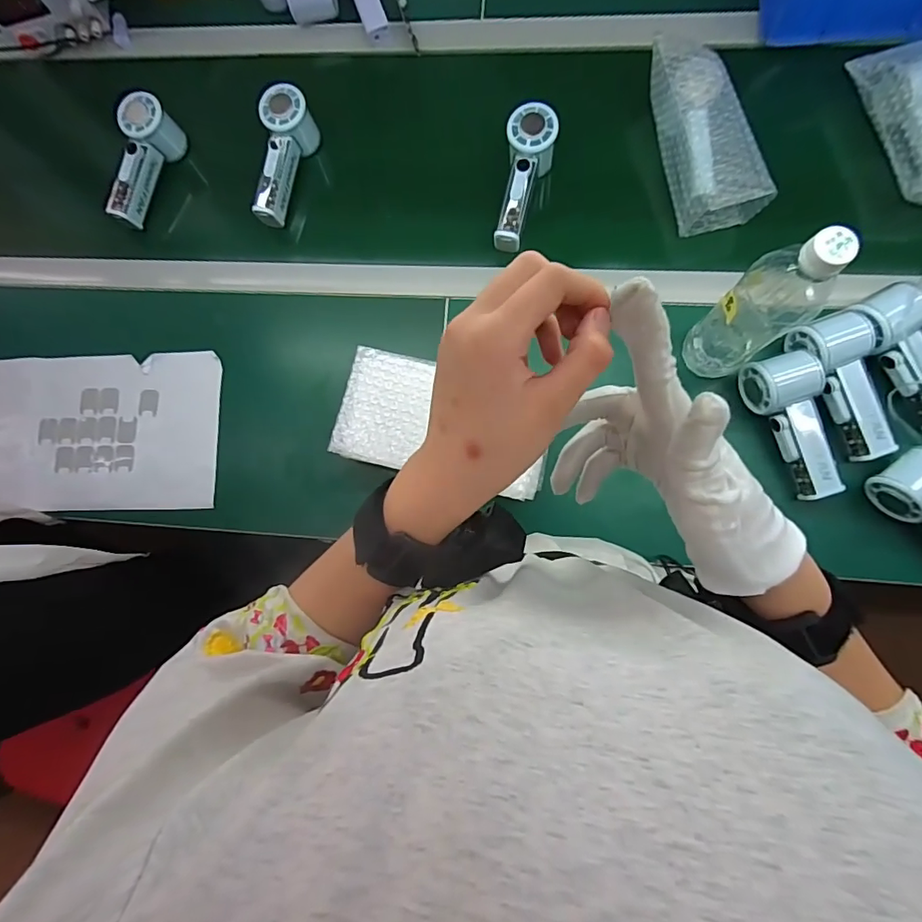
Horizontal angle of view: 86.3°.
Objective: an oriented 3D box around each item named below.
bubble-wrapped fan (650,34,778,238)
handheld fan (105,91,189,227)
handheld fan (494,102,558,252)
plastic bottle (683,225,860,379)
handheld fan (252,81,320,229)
[{"bbox_3d":[0.278,-0.373,0.564,0.081,0.064,0.201,-11,82,5],"label":"bubble-wrapped fan"},{"bbox_3d":[-0.411,-0.375,0.626,0.044,0.067,0.156,19,86,8],"label":"handheld fan"},{"bbox_3d":[0.077,-0.329,0.579,0.054,0.054,0.150,7,84,7],"label":"handheld fan"},{"bbox_3d":[0.273,-0.139,0.449,0.060,0.218,0.061,-1,83,6],"label":"plastic bottle"},{"bbox_3d":[-0.220,-0.371,0.611,0.053,0.067,0.151,8,84,7],"label":"handheld fan"}]

